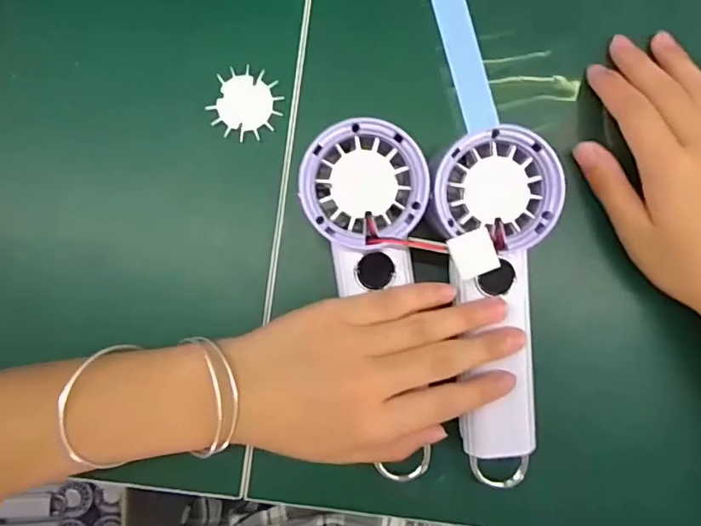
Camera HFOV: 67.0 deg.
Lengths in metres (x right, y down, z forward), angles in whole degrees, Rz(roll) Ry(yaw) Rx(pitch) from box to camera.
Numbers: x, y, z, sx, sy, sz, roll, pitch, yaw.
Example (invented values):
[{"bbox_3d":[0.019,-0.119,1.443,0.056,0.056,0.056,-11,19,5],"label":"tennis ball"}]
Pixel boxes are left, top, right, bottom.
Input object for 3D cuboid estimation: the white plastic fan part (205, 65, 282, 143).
[{"bbox_3d":[-0.061,-0.094,0.313,0.038,0.004,0.040,21,86,-1],"label":"white plastic fan part"}]

